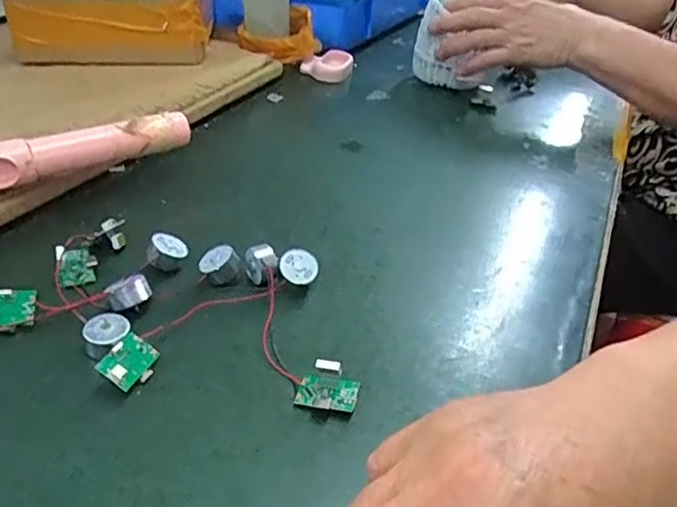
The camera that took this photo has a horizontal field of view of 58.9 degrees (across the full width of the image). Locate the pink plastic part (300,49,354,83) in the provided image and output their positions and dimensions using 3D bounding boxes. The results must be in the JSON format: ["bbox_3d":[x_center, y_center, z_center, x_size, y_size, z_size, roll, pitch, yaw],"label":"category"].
[{"bbox_3d":[-0.014,-0.224,0.718,0.059,0.028,0.054,7,36,2],"label":"pink plastic part"}]

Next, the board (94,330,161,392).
[{"bbox_3d":[-0.107,0.056,0.310,0.024,0.006,0.030,41,34,-9],"label":"board"}]

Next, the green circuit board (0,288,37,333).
[{"bbox_3d":[-0.184,0.032,0.333,0.030,0.004,0.024,2,75,-9],"label":"green circuit board"}]

